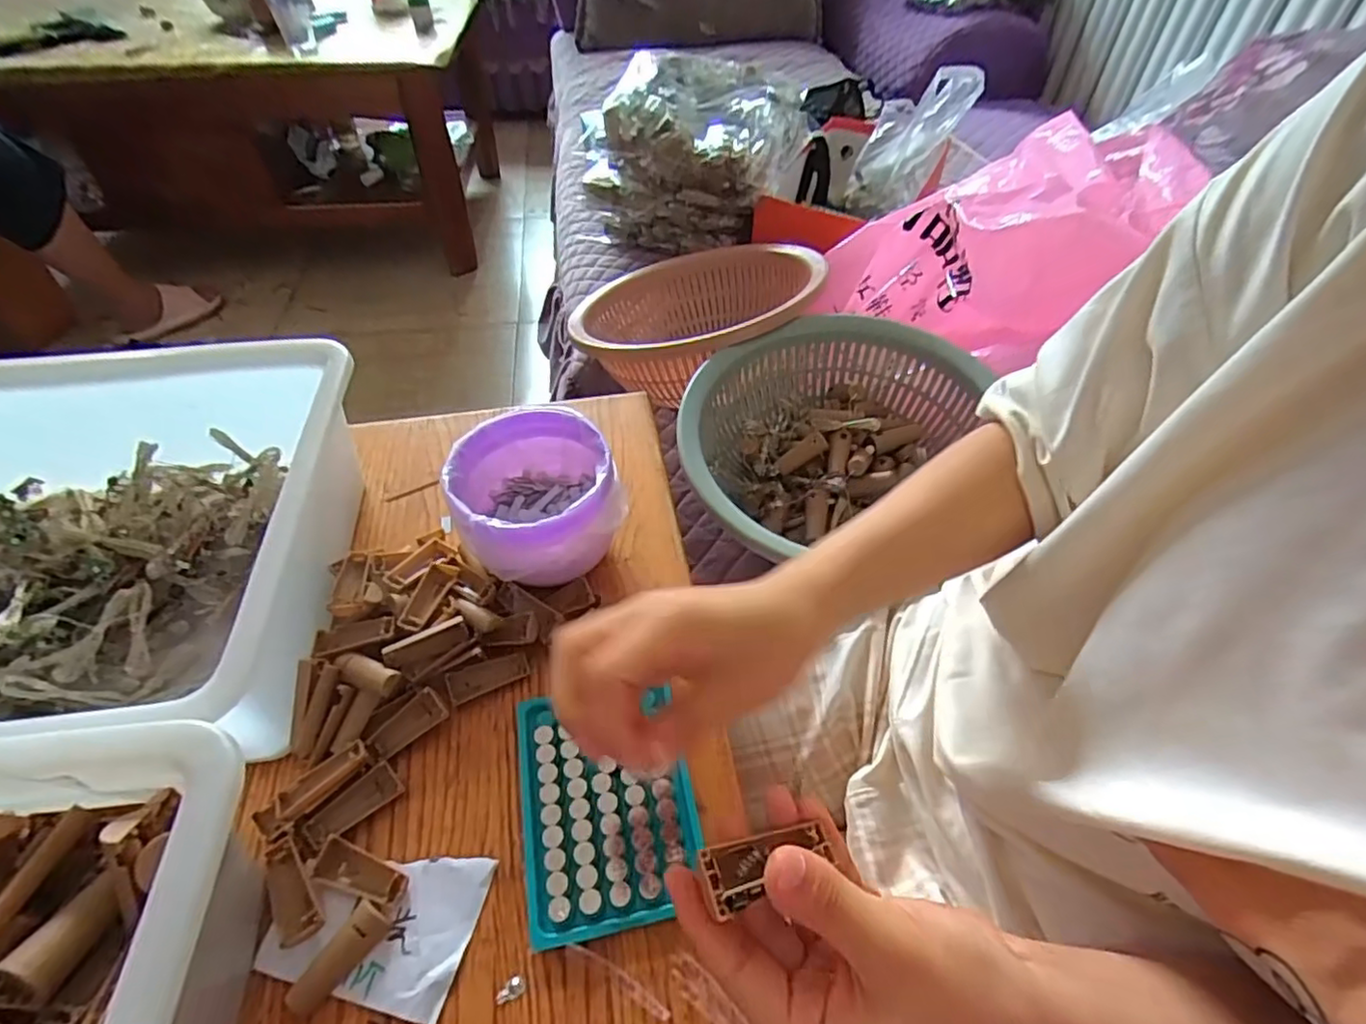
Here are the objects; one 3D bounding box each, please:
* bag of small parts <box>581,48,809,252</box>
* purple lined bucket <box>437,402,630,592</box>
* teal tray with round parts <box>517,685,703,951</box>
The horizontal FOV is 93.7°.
[{"bbox_3d":[0.010,-0.505,0.919,0.288,0.197,0.209,13,50,11],"label":"bag of small parts"},{"bbox_3d":[-0.100,-0.008,0.443,0.105,0.070,0.108,-23,53,-19],"label":"purple lined bucket"},{"bbox_3d":[-0.044,0.164,0.367,0.094,0.012,0.128,-9,50,-8],"label":"teal tray with round parts"}]

